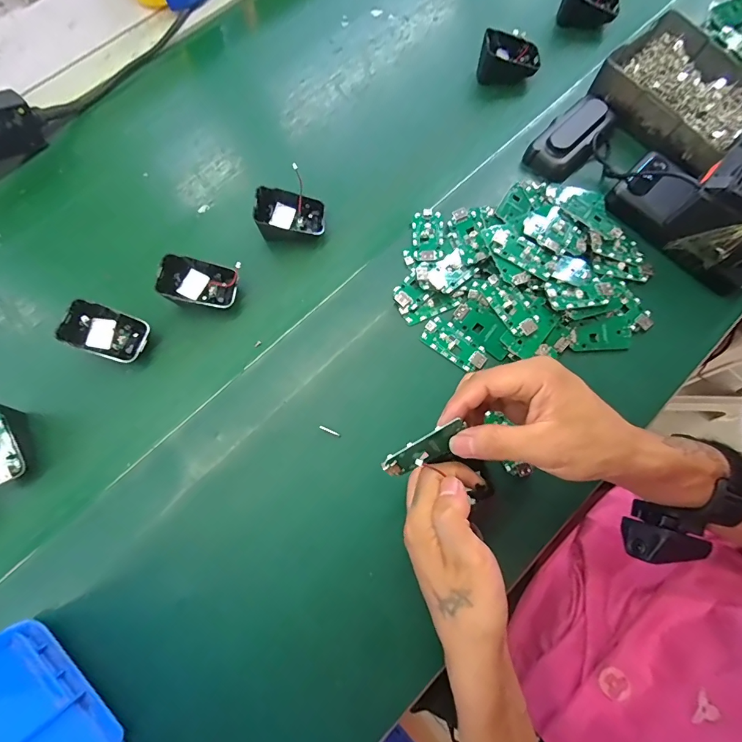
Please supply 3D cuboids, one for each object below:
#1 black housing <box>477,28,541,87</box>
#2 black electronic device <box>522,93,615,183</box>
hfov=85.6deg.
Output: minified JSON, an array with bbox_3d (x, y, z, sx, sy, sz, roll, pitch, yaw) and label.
[{"bbox_3d":[0.162,-0.364,0.468,0.068,0.034,0.043,15,74,4],"label":"black housing"},{"bbox_3d":[0.216,-0.252,0.434,0.054,0.027,0.098,43,78,12],"label":"black electronic device"}]

